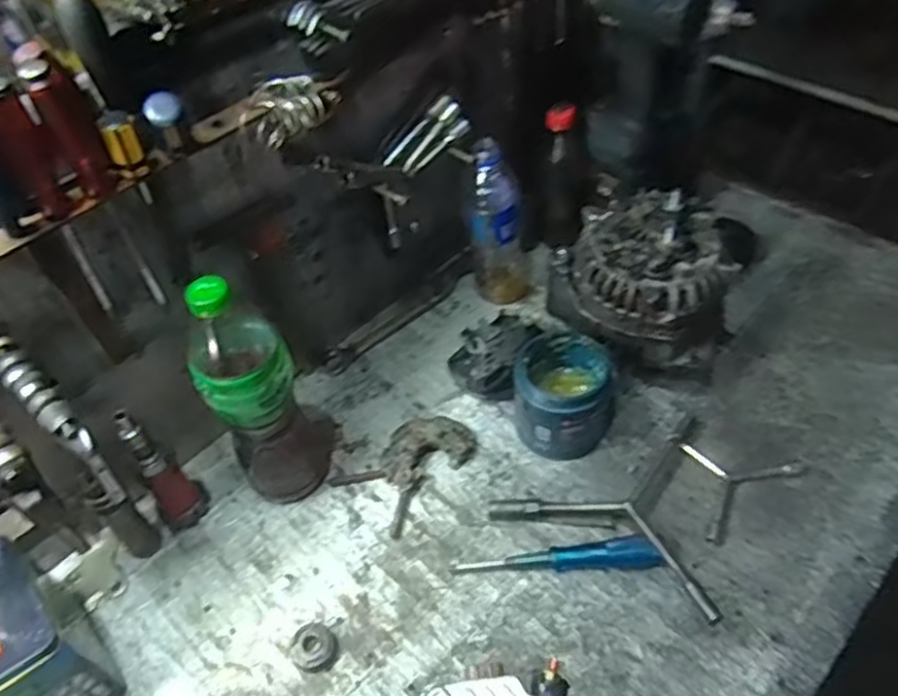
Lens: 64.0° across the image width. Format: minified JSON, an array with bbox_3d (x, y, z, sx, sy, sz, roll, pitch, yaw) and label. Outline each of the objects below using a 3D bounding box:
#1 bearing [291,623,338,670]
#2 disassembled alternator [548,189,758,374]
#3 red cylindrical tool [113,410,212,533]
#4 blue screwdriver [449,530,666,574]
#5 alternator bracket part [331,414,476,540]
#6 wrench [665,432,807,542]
[{"bbox_3d":[-0.117,0.257,0.624,0.037,0.017,0.040,-13,49,-6],"label":"bearing"},{"bbox_3d":[0.211,-0.061,0.764,0.172,0.186,0.154,27,56,26],"label":"disassembled alternator"},{"bbox_3d":[-0.269,0.115,0.671,0.049,0.155,0.042,-36,55,-23],"label":"red cylindrical tool"},{"bbox_3d":[0.098,0.189,0.660,0.185,0.021,0.028,-2,49,4],"label":"blue screwdriver"},{"bbox_3d":[-0.039,0.113,0.734,0.090,0.028,0.134,34,60,30],"label":"alternator bracket part"},{"bbox_3d":[0.267,0.115,0.704,0.135,0.017,0.102,-31,53,-20],"label":"wrench"}]

